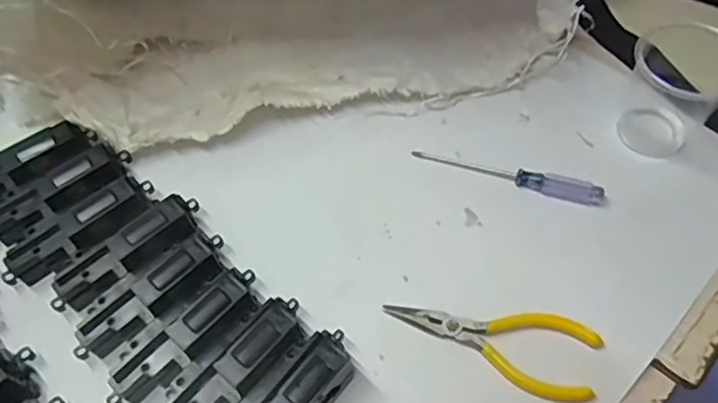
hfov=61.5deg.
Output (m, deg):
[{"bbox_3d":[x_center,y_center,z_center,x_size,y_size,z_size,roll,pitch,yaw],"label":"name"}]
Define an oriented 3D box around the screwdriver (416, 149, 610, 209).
[{"bbox_3d":[0.102,-0.018,0.416,0.131,0.011,0.016,14,62,10],"label":"screwdriver"}]

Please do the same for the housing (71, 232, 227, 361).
[{"bbox_3d":[-0.127,0.057,0.372,0.102,0.037,0.033,-35,65,-17],"label":"housing"}]

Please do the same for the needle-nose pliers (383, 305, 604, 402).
[{"bbox_3d":[0.078,0.083,0.360,0.125,0.007,0.046,13,62,9],"label":"needle-nose pliers"}]

